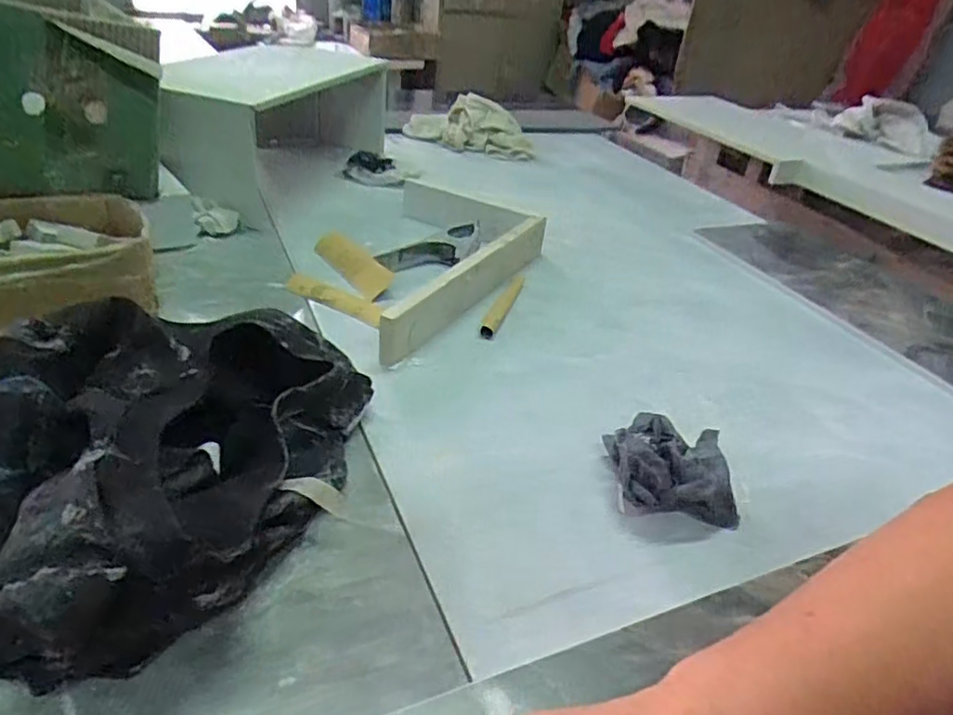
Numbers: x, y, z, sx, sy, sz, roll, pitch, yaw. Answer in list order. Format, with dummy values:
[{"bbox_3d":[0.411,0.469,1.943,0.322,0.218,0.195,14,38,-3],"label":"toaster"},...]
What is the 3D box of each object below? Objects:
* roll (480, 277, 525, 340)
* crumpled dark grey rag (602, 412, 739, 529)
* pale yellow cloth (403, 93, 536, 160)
[{"bbox_3d":[0.029,-0.055,0.688,0.015,0.019,0.134,15,34,14],"label":"roll"},{"bbox_3d":[0.146,0.083,0.476,0.092,0.045,0.078,2,32,-7],"label":"crumpled dark grey rag"},{"bbox_3d":[-0.009,-0.415,1.145,0.230,0.091,0.073,6,33,1],"label":"pale yellow cloth"}]

